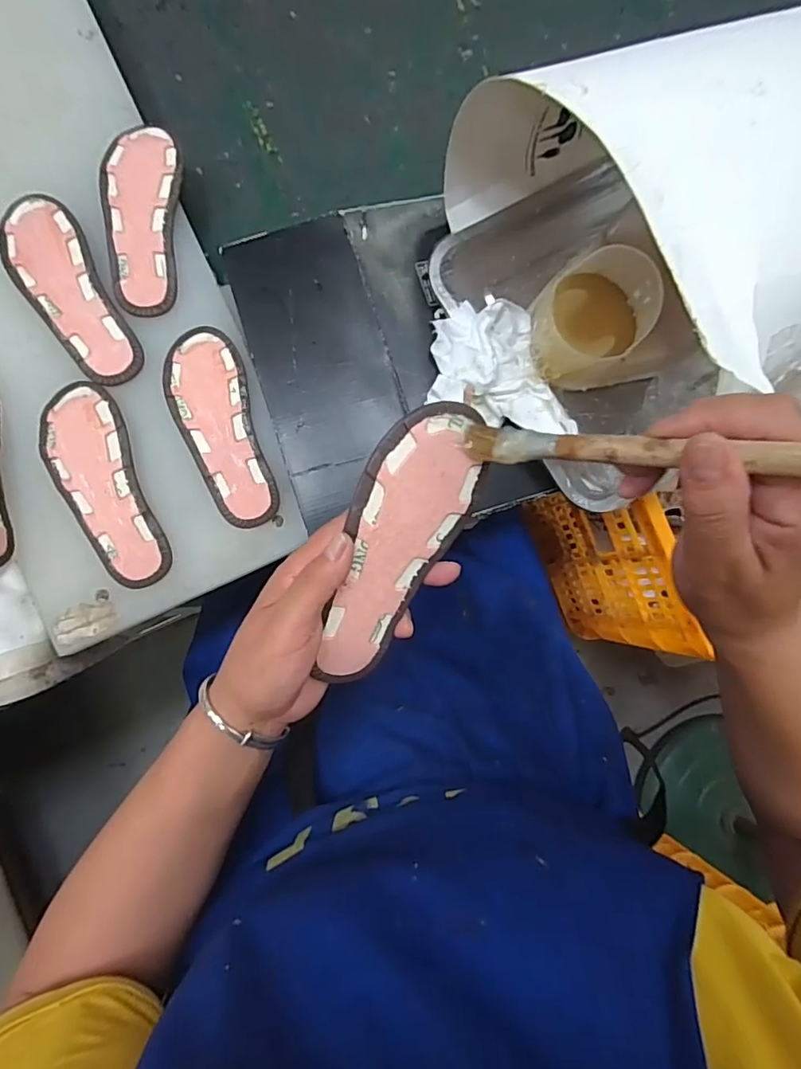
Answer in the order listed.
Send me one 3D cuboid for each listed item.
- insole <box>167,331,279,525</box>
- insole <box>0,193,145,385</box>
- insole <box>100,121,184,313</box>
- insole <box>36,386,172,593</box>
[{"bbox_3d":[-0.155,-0.093,0.460,0.064,0.009,0.176,-19,88,-9],"label":"insole"},{"bbox_3d":[-0.283,-0.208,0.453,0.064,0.004,0.177,-30,90,-9],"label":"insole"},{"bbox_3d":[-0.227,-0.279,0.470,0.064,0.008,0.172,-2,86,-8],"label":"insole"},{"bbox_3d":[-0.247,-0.040,0.442,0.064,0.010,0.175,-20,89,-9],"label":"insole"}]

